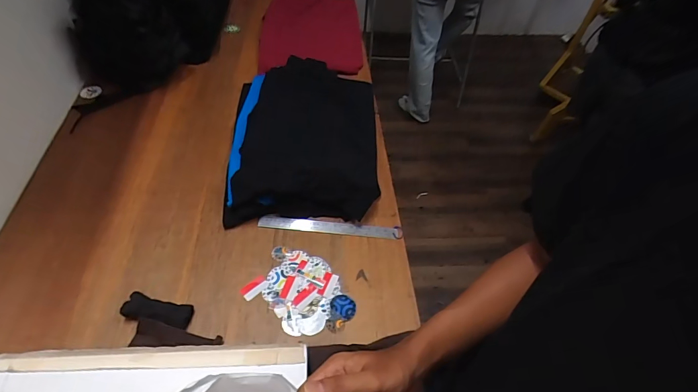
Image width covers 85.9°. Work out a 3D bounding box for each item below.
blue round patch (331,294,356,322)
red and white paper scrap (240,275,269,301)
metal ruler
[{"bbox_3d":[-0.012,0.227,0.768,0.051,0.005,0.055,2,52,-3],"label":"blue round patch"},{"bbox_3d":[-0.196,0.190,0.782,0.056,0.006,0.033,-35,62,-27],"label":"red and white paper scrap"},{"bbox_3d":[-0.044,0.074,0.885,0.328,0.009,0.031,5,63,-1],"label":"metal ruler"}]

